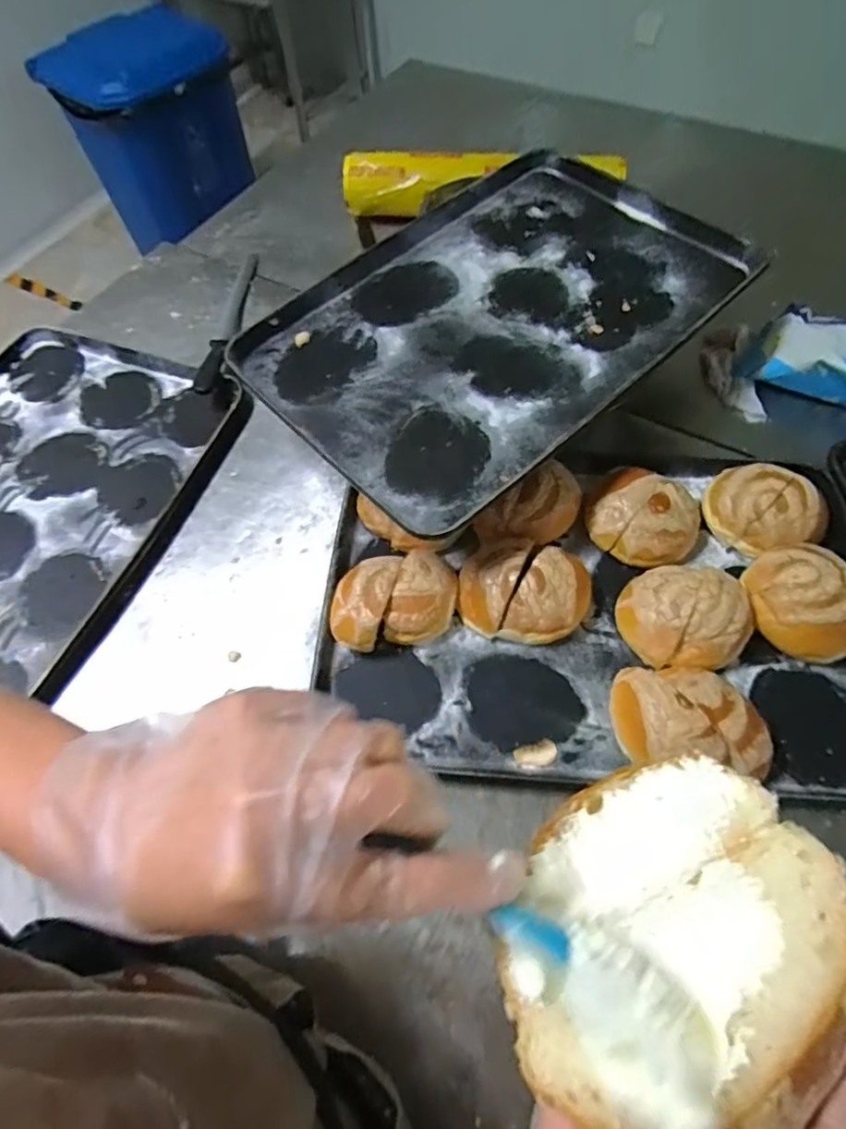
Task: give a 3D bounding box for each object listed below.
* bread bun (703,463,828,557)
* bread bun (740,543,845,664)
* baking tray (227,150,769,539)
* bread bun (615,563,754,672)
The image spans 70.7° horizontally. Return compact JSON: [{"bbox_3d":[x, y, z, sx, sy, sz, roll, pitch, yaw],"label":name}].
[{"bbox_3d":[0.402,-0.066,0.700,0.131,0.055,0.097,38,69,22],"label":"bread bun"},{"bbox_3d":[0.413,0.040,0.643,0.110,0.063,0.130,-17,61,-6],"label":"bread bun"},{"bbox_3d":[0.095,-0.326,0.765,0.602,0.028,0.420,-42,68,-16],"label":"baking tray"},{"bbox_3d":[0.284,0.054,0.644,0.135,0.064,0.112,4,61,6],"label":"bread bun"}]

